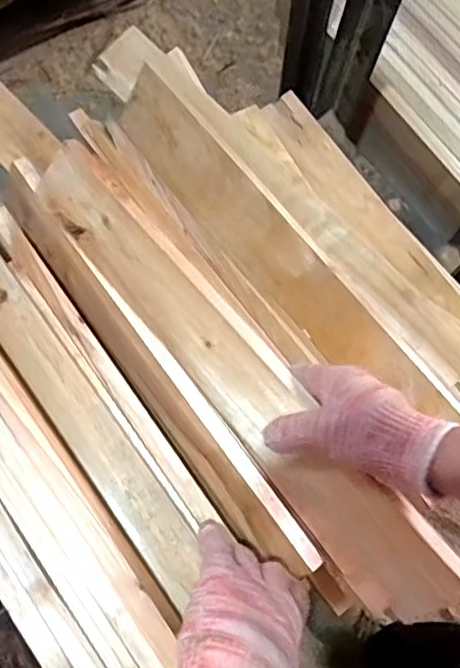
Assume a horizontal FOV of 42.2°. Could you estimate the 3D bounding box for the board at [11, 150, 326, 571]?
[{"bbox_3d":[-0.085,0.027,0.610,0.017,0.075,0.499,-26,75,-45],"label":"board"}]

